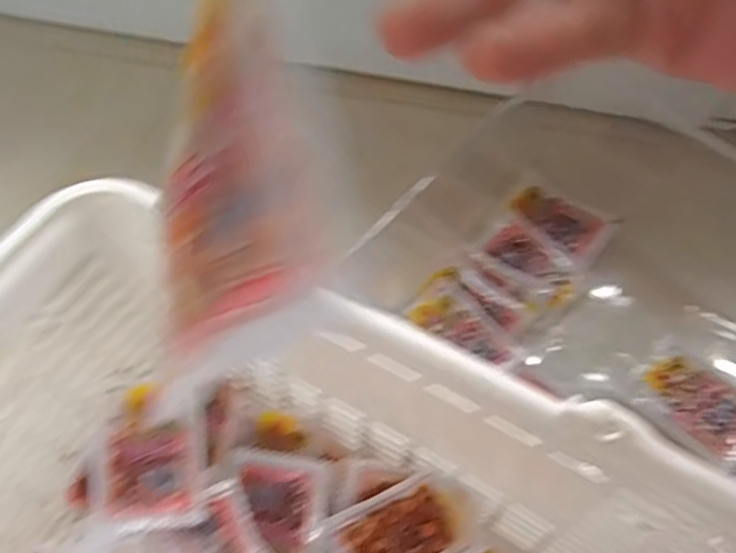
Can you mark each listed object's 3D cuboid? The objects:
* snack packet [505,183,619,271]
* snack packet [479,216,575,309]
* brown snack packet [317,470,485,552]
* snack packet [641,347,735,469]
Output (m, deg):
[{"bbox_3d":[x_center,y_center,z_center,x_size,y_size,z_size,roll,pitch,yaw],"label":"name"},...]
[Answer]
[{"bbox_3d":[0.165,-0.051,0.577,0.086,0.009,0.047,36,70,18],"label":"snack packet"},{"bbox_3d":[0.137,-0.013,0.561,0.082,0.018,0.052,41,71,19],"label":"snack packet"},{"bbox_3d":[0.021,0.169,0.427,0.092,0.018,0.065,-33,87,4],"label":"brown snack packet"},{"bbox_3d":[0.252,0.095,0.504,0.049,0.015,0.084,-37,68,-15],"label":"snack packet"}]

